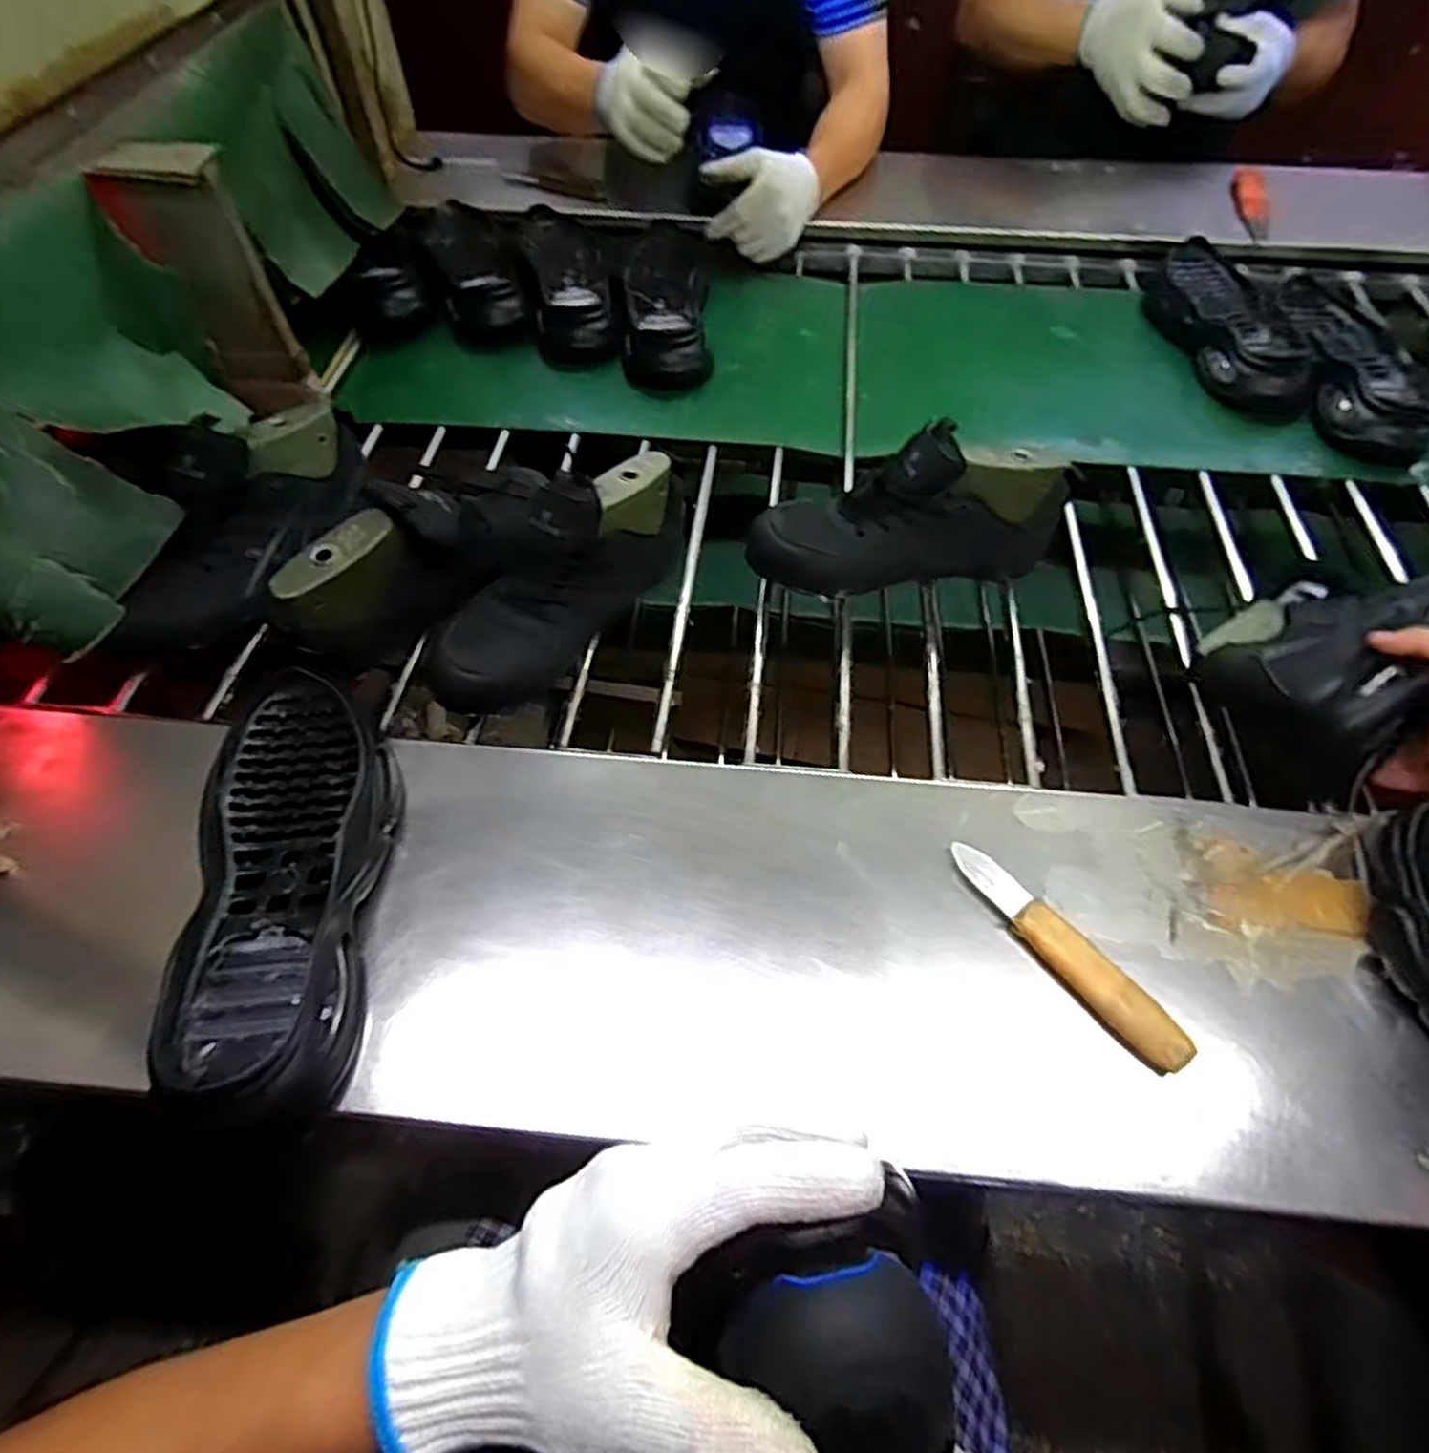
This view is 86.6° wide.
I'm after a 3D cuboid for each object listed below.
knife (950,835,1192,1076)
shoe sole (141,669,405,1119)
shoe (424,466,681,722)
[{"bbox_3d":[0.204,0.132,0.448,0.028,0.017,0.160,-32,63,-19],"label":"knife"},{"bbox_3d":[-0.253,0.086,0.459,0.109,0.048,0.284,-10,57,-7],"label":"shoe sole"},{"bbox_3d":[-0.125,-0.124,0.582,0.089,0.112,0.250,28,61,17],"label":"shoe"}]

